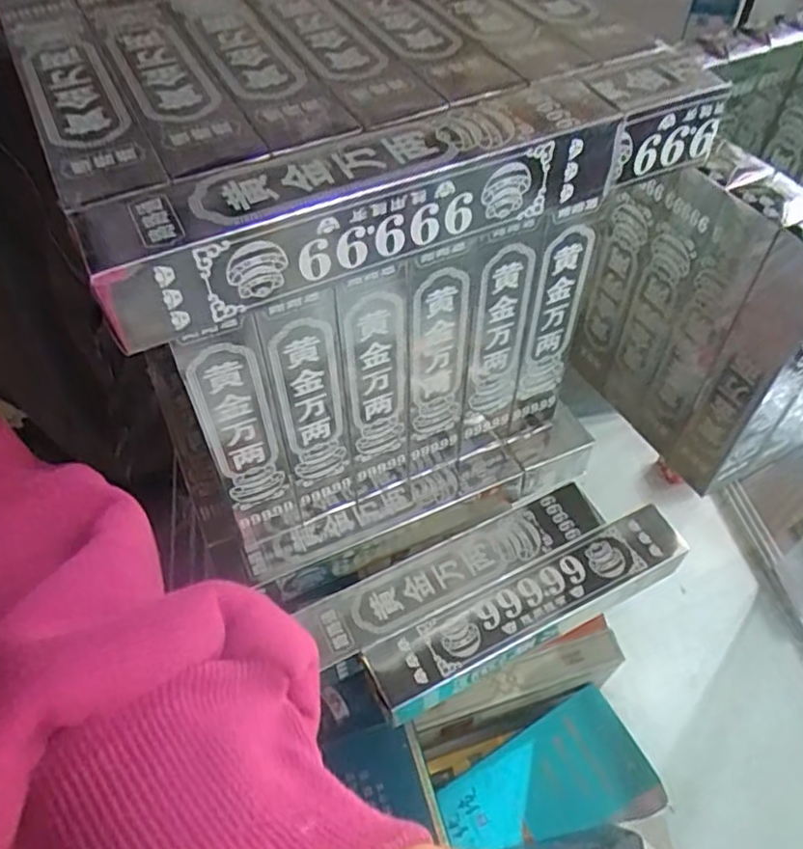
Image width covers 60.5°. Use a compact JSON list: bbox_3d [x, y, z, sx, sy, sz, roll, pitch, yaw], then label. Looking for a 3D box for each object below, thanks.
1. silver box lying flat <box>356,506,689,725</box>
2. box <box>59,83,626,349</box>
[{"bbox_3d":[0.085,0.120,0.454,0.226,0.030,0.045,-23,55,-16],"label":"silver box lying flat"},{"bbox_3d":[-0.015,-0.096,0.302,0.226,0.051,0.048,-22,55,-15],"label":"box"}]

